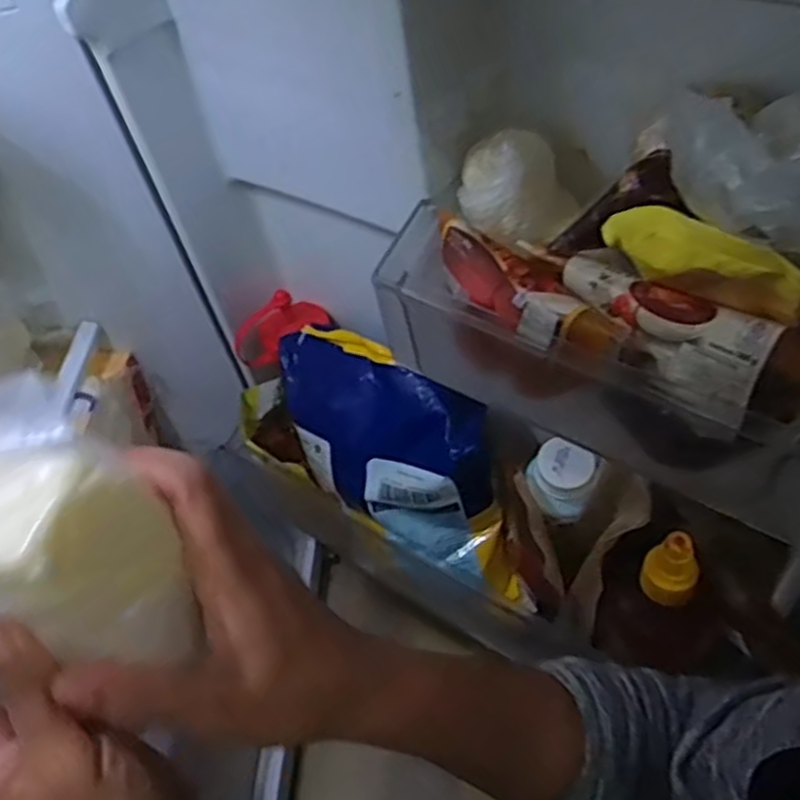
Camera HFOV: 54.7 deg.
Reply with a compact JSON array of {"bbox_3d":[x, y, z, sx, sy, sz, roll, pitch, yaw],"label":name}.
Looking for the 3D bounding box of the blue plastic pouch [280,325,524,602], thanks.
[{"bbox_3d":[-0.011,0.052,0.606,0.224,0.162,0.068,32,60,28],"label":"blue plastic pouch"}]

